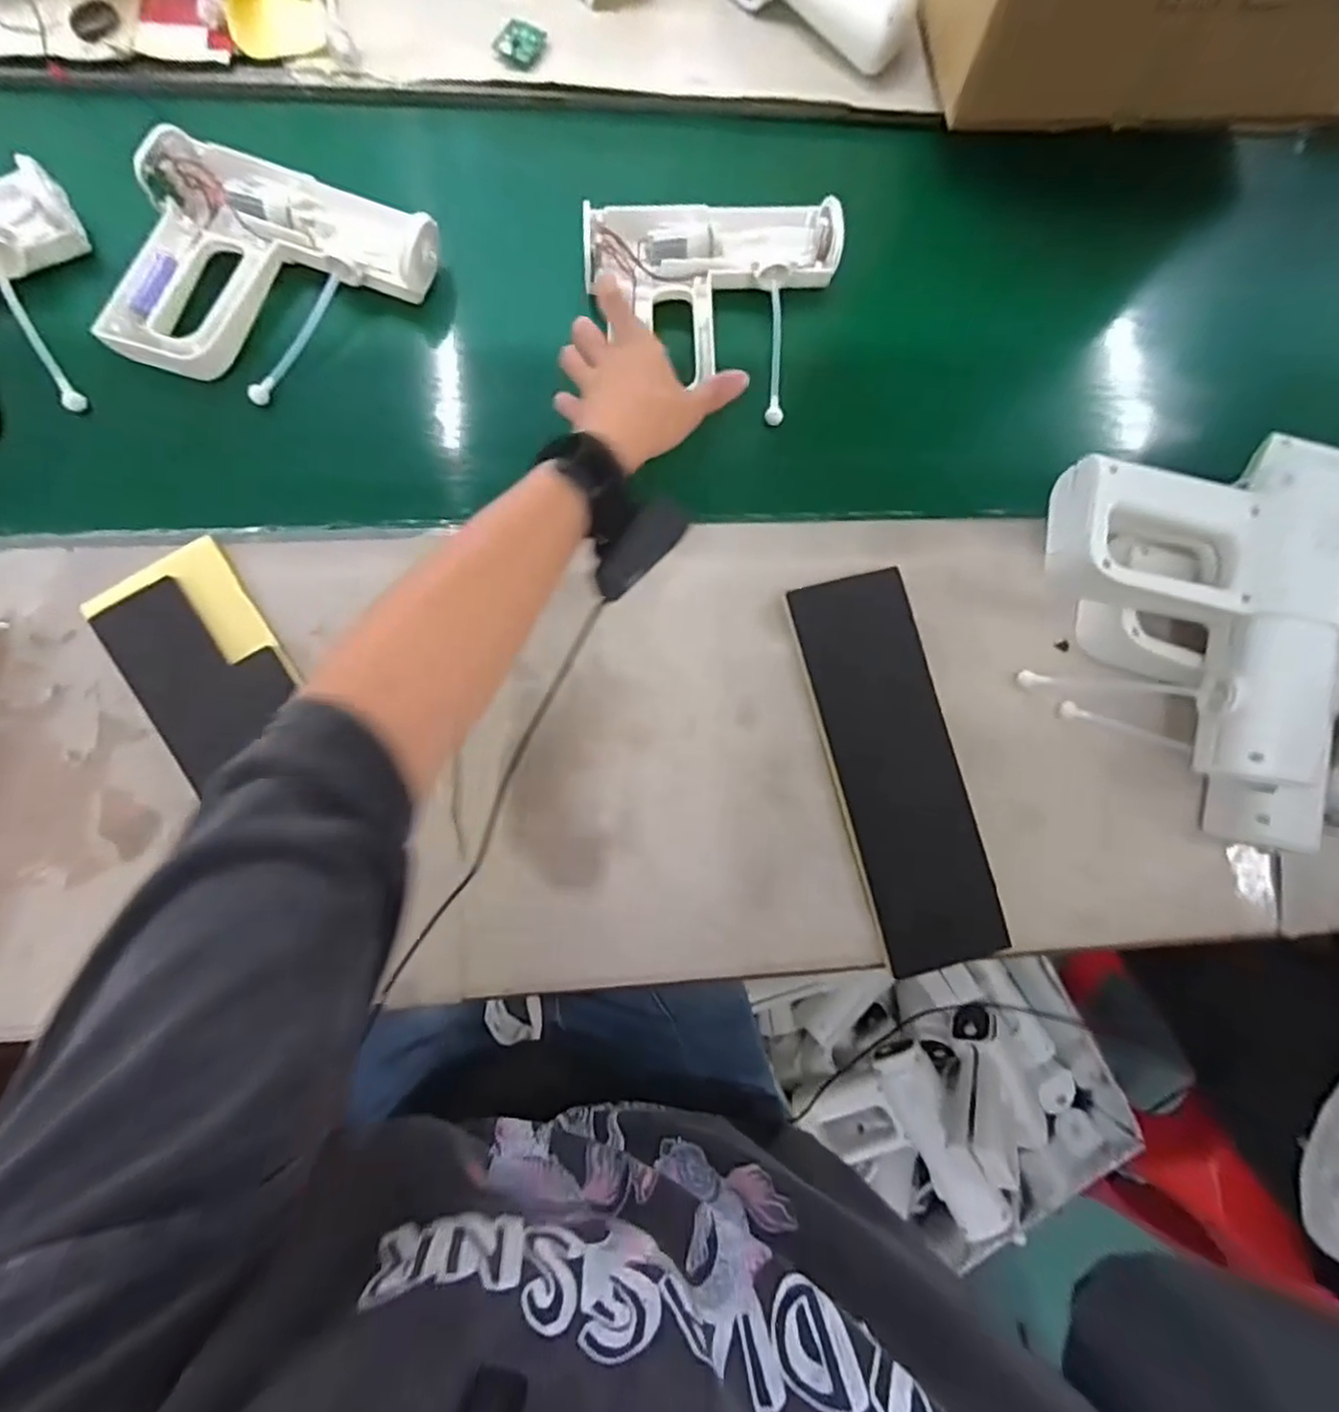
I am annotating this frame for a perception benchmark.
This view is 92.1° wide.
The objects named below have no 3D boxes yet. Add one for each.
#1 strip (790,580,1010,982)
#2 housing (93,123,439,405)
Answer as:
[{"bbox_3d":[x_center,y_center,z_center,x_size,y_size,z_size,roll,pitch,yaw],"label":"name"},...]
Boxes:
[{"bbox_3d":[0.172,0.043,0.487,0.093,0.013,0.293,-13,82,-7],"label":"strip"},{"bbox_3d":[-0.308,-0.333,0.503,0.216,0.041,0.186,15,81,-3],"label":"housing"}]

